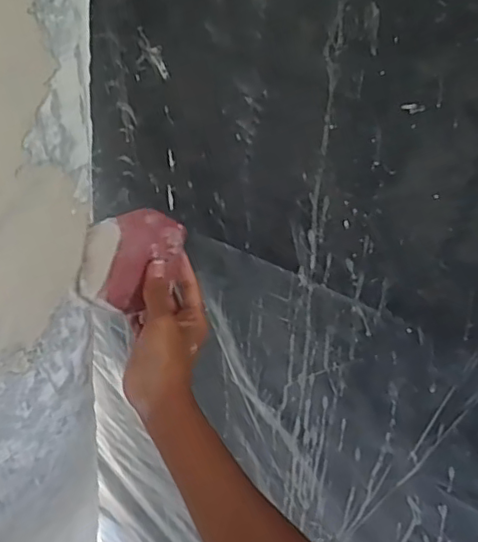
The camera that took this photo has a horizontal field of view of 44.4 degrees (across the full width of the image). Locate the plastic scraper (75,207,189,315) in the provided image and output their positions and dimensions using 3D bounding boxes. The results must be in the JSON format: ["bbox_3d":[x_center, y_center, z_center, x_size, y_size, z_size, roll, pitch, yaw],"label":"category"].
[{"bbox_3d":[-0.094,-0.009,0.527,0.098,0.085,0.020,-17,39,-34],"label":"plastic scraper"}]

